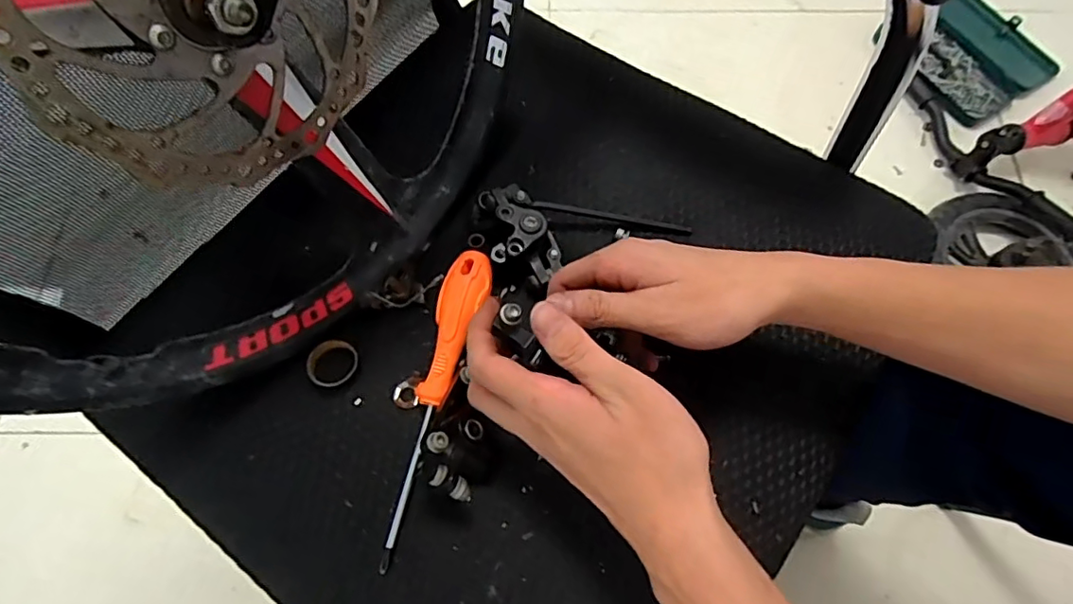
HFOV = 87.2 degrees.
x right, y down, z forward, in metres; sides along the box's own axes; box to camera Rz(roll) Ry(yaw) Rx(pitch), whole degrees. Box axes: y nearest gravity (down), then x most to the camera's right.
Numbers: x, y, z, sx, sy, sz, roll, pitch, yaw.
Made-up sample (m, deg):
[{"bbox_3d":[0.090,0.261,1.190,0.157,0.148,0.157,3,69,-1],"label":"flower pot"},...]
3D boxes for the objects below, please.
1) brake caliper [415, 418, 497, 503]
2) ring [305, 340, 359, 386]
[{"bbox_3d":[-0.043,0.091,0.329,0.034,0.044,0.042,24,71,11],"label":"brake caliper"},{"bbox_3d":[-0.134,0.040,0.368,0.031,0.010,0.032,-1,69,2],"label":"ring"}]

